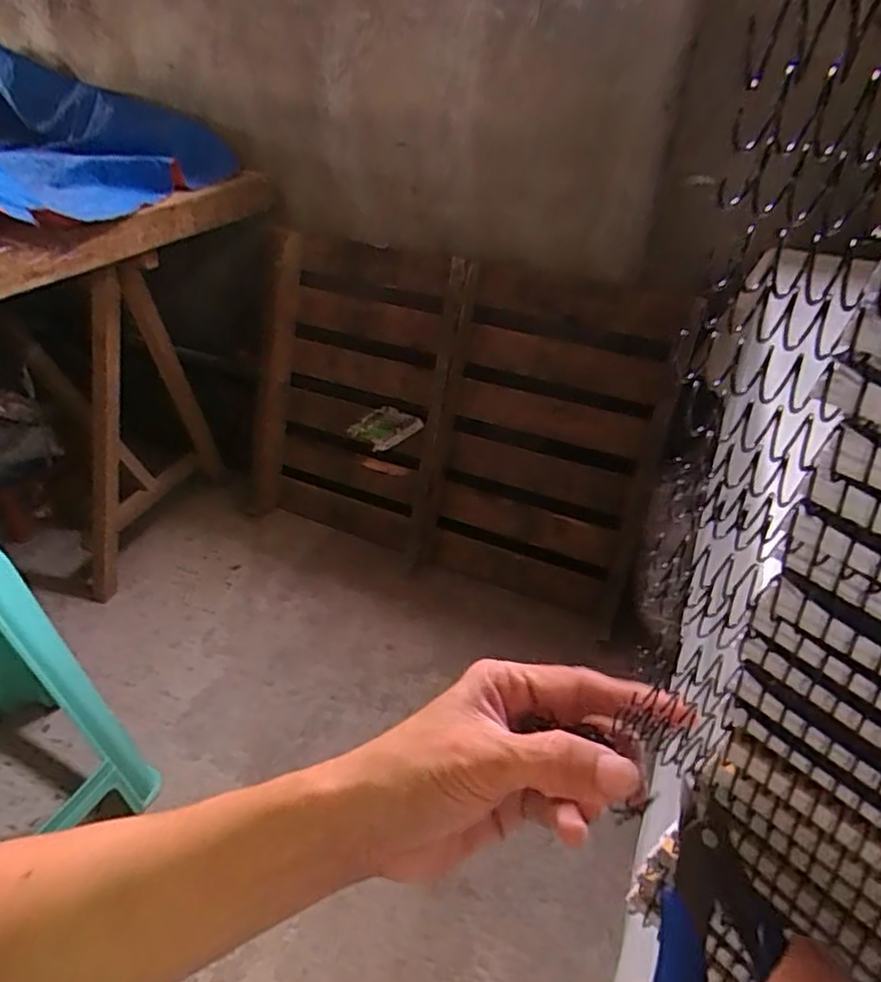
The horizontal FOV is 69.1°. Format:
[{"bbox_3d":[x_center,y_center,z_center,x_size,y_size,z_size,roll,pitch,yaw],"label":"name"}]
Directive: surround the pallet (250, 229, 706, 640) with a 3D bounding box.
[{"bbox_3d":[0.002,-0.158,1.472,0.952,0.693,0.049,18,21,18],"label":"pallet"}]

